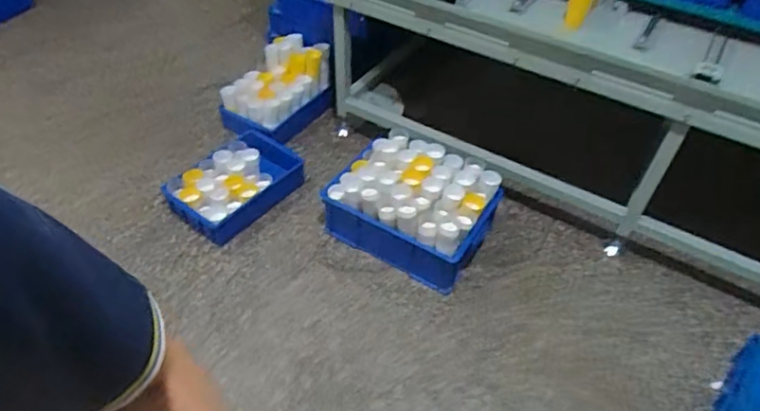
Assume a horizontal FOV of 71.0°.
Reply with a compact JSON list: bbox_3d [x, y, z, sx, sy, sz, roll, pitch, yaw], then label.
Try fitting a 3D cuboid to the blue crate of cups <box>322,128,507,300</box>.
[{"bbox_3d":[0.099,-0.004,1.663,0.470,0.235,0.346,25,50,21],"label":"blue crate of cups"}]

